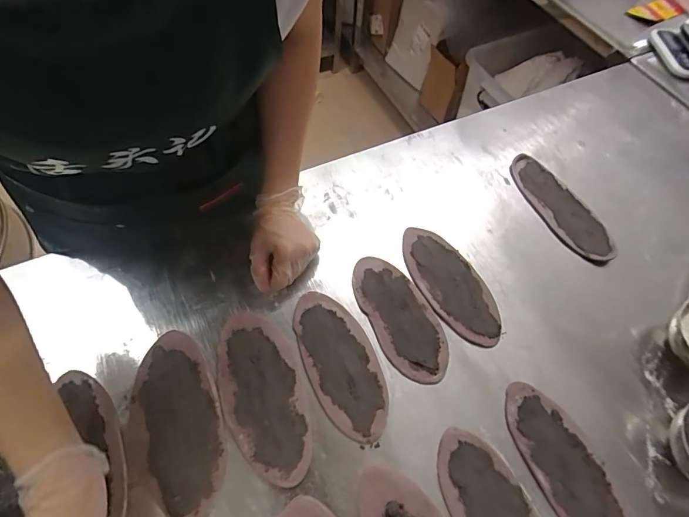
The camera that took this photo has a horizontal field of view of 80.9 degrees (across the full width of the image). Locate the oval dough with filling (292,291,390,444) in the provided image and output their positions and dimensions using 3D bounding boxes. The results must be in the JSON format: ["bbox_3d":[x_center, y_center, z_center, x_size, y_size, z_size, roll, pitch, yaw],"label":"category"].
[{"bbox_3d":[-0.005,0.126,0.499,0.083,0.006,0.188,-20,63,-15],"label":"oval dough with filling"}]

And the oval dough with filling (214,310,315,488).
[{"bbox_3d":[-0.098,0.155,0.475,0.091,0.004,0.203,-18,62,-14],"label":"oval dough with filling"}]

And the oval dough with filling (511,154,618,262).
[{"bbox_3d":[0.345,-0.085,0.644,0.078,0.013,0.211,-22,63,-16],"label":"oval dough with filling"}]

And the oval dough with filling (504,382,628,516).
[{"bbox_3d":[0.246,0.230,0.452,0.075,0.009,0.184,-21,63,-16],"label":"oval dough with filling"}]

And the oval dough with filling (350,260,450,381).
[{"bbox_3d":[0.072,0.074,0.531,0.080,0.005,0.181,-21,63,-15],"label":"oval dough with filling"}]

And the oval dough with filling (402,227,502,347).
[{"bbox_3d":[0.146,0.033,0.561,0.084,0.006,0.189,-21,63,-16],"label":"oval dough with filling"}]

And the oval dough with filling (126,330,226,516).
[{"bbox_3d":[-0.190,0.181,0.452,0.093,0.007,0.203,-18,62,-14],"label":"oval dough with filling"}]

